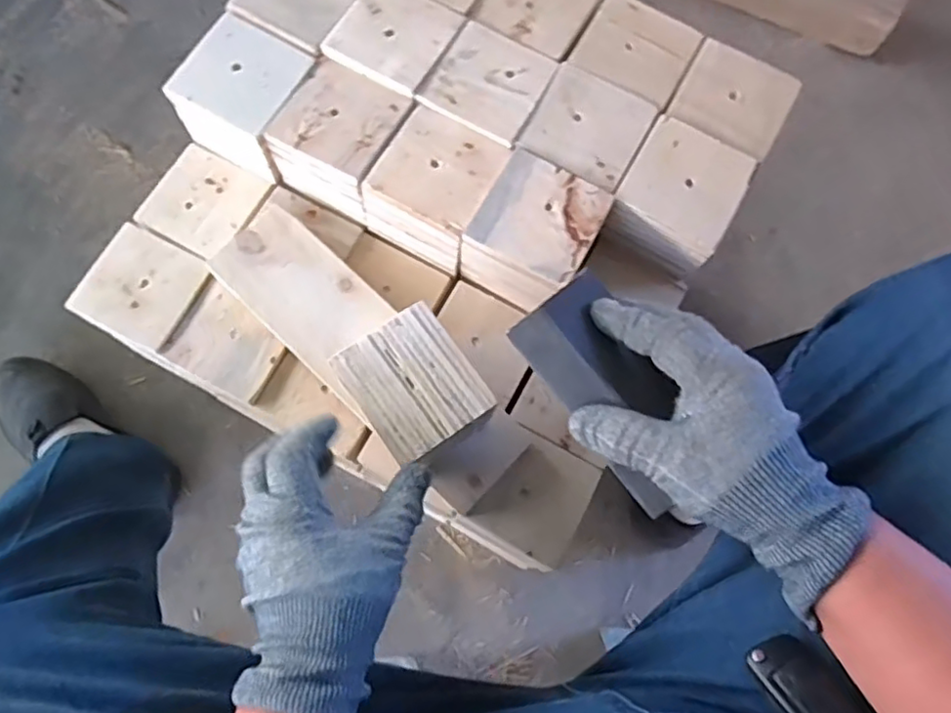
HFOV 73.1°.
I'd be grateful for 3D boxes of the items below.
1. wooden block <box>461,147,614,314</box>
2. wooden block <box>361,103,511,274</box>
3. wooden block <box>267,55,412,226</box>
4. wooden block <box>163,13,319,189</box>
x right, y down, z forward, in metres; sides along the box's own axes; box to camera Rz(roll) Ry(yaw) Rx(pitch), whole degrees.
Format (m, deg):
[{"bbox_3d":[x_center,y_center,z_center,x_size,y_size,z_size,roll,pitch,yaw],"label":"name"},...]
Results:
[{"bbox_3d":[0.049,-0.098,0.542,0.090,0.080,0.097,32,77,7],"label":"wooden block"},{"bbox_3d":[-0.032,-0.141,0.551,0.093,0.075,0.097,29,77,6],"label":"wooden block"},{"bbox_3d":[-0.115,-0.187,0.560,0.095,0.075,0.095,29,77,6],"label":"wooden block"},{"bbox_3d":[-0.199,-0.225,0.567,0.099,0.067,0.097,31,77,6],"label":"wooden block"}]

